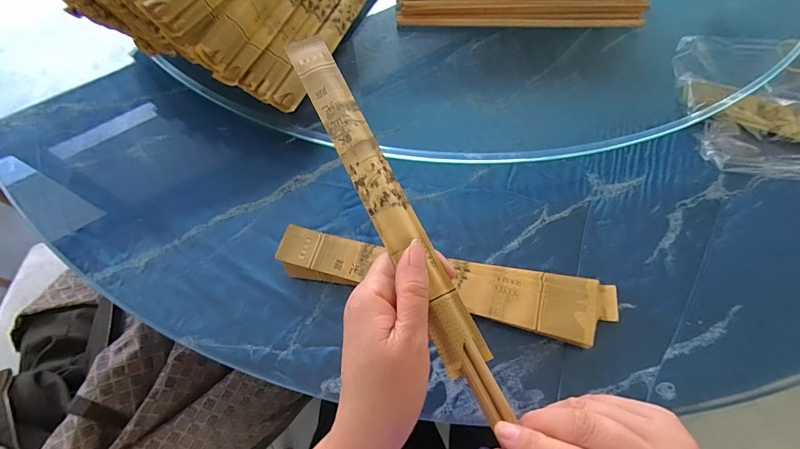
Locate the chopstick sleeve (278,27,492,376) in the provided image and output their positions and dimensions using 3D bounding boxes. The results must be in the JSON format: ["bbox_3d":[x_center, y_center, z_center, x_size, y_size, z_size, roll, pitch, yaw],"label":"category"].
[{"bbox_3d":[-0.016,-0.030,0.256,0.028,0.006,0.261,-24,73,-11],"label":"chopstick sleeve"}]

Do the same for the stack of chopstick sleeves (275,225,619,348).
[{"bbox_3d":[0.036,0.051,0.319,0.281,0.021,0.053,9,66,4],"label":"stack of chopstick sleeves"}]

